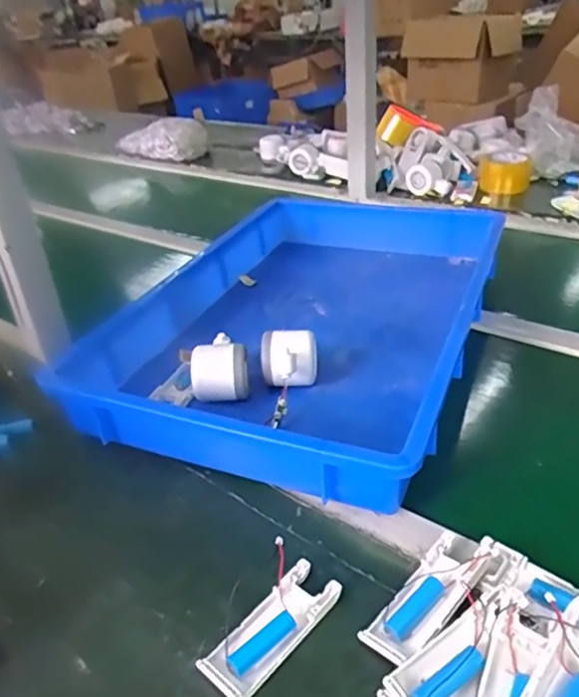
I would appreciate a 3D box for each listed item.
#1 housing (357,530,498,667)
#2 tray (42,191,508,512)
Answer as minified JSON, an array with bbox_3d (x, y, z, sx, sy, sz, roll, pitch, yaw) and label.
[{"bbox_3d":[0.101,0.167,0.413,0.117,0.020,0.038,-33,42,-33],"label":"housing"},{"bbox_3d":[0.040,-0.060,0.697,0.349,0.079,0.551,10,38,24],"label":"tray"}]

